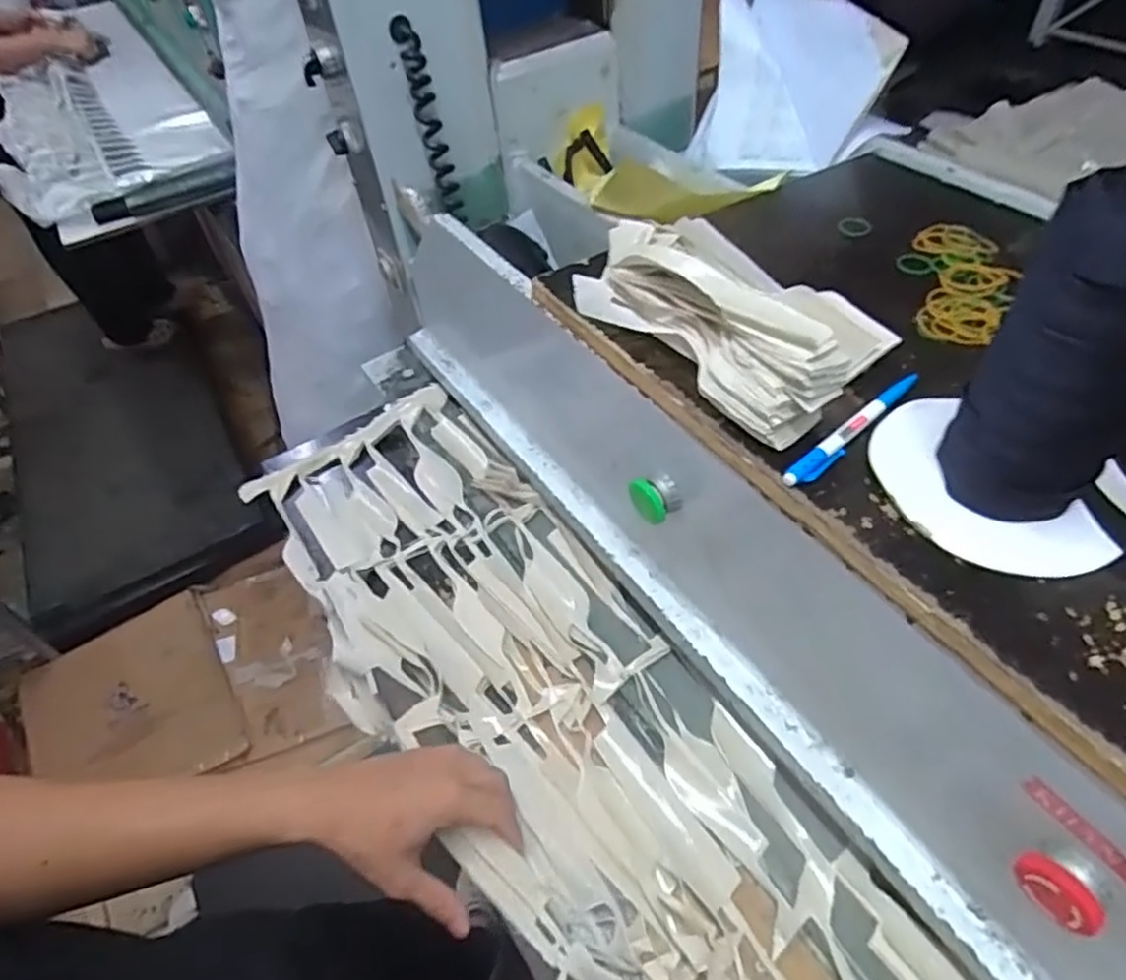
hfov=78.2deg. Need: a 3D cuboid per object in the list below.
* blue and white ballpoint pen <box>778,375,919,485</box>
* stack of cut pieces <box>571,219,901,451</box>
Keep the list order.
[{"bbox_3d":[0.180,-0.039,0.426,0.133,0.008,0.013,-37,56,-24],"label":"blue and white ballpoint pen"},{"bbox_3d":[0.111,-0.132,0.478,0.118,0.057,0.224,-29,53,-18],"label":"stack of cut pieces"}]

